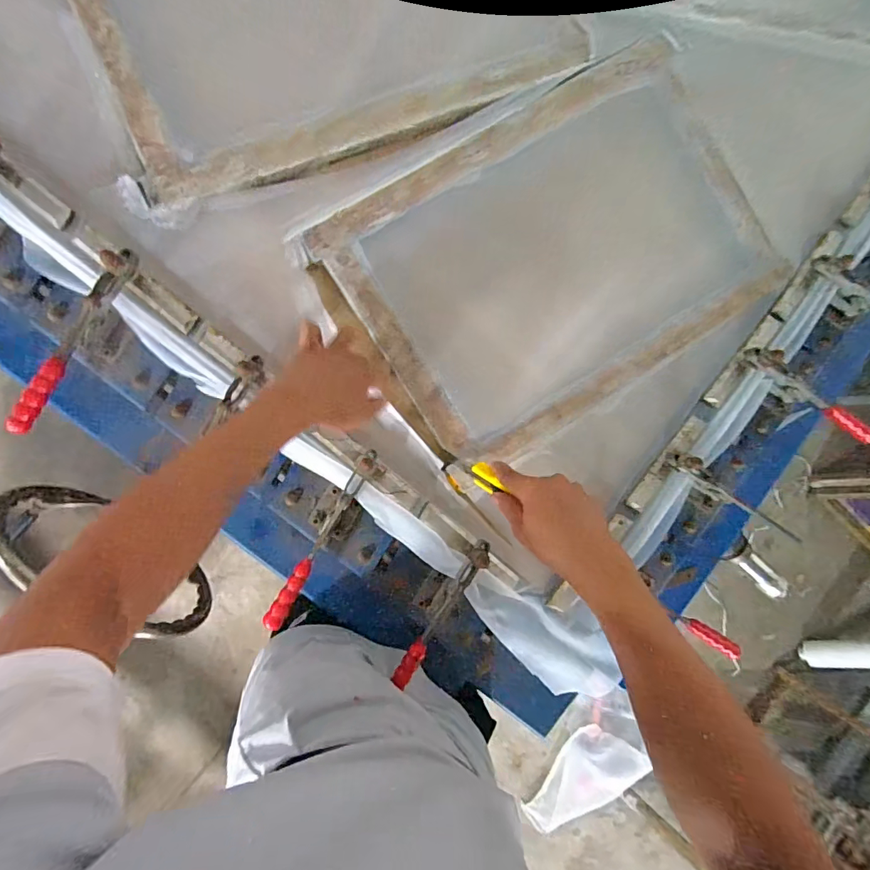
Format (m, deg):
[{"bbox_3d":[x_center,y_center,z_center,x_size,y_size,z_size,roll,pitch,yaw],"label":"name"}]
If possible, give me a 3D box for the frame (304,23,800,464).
[{"bbox_3d":[0.147,-0.229,0.588,0.539,0.030,0.365,-31,94,-6],"label":"frame"}]

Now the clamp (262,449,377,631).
[{"bbox_3d":[-0.126,0.113,0.529,0.049,0.056,0.212,30,87,-6],"label":"clamp"}]

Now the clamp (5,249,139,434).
[{"bbox_3d":[-0.369,-0.097,0.476,0.025,0.039,0.212,31,87,-8],"label":"clamp"}]

